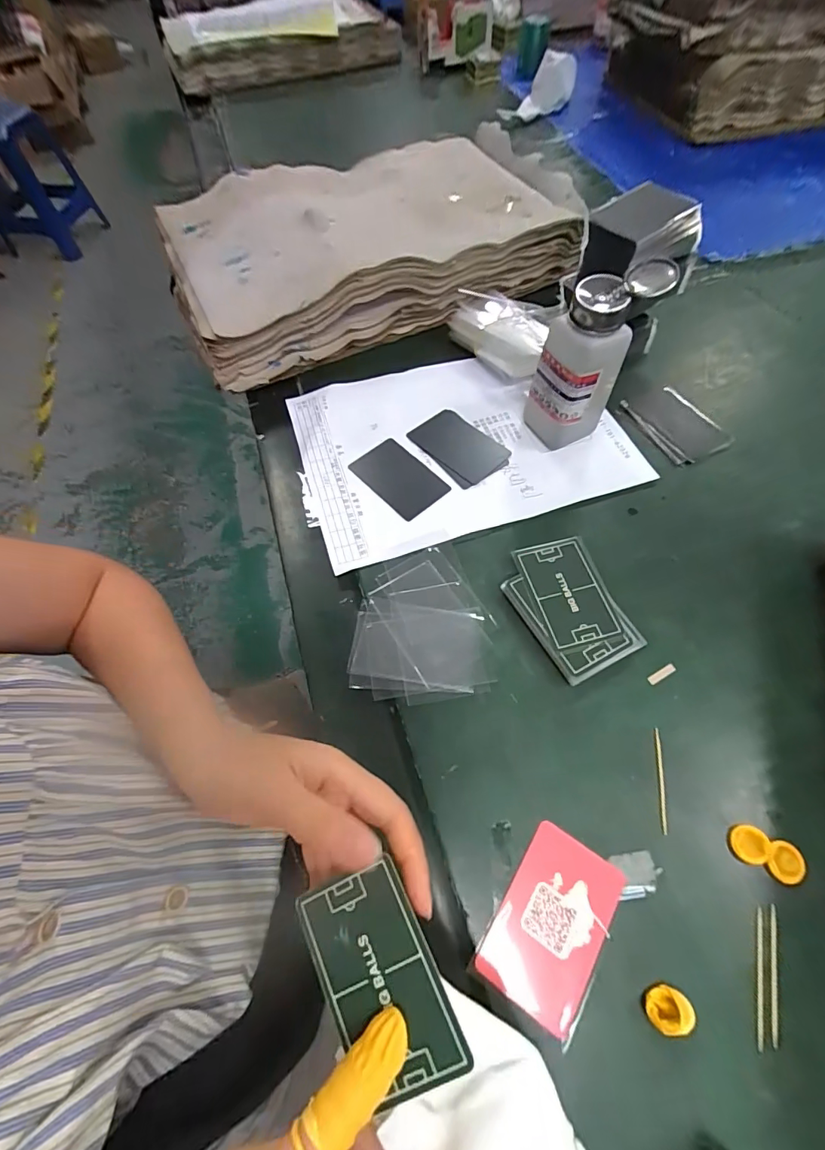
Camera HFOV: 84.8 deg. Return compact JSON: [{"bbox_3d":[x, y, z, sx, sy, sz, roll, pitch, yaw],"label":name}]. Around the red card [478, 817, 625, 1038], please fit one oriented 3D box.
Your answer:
[{"bbox_3d":[0.079,0.194,0.253,0.053,0.004,0.085,32,67,16],"label":"red card"}]

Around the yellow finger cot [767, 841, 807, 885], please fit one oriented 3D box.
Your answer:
[{"bbox_3d":[0.218,0.167,0.262,0.020,0.004,0.021,0,62,1],"label":"yellow finger cot"}]

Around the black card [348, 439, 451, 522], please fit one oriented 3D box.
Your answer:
[{"bbox_3d":[-0.012,-0.088,0.406,0.052,0.004,0.084,-39,68,-18],"label":"black card"}]

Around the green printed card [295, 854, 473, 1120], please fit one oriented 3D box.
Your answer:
[{"bbox_3d":[-0.014,0.178,0.200,0.052,0.004,0.084,-33,69,4],"label":"green printed card"}]

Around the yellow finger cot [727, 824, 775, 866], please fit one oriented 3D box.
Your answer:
[{"bbox_3d":[0.199,0.159,0.267,0.021,0.006,0.020,-4,62,-1],"label":"yellow finger cot"}]

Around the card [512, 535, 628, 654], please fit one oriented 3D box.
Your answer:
[{"bbox_3d":[0.115,0.013,0.337,0.055,0.005,0.085,-14,63,-3],"label":"card"}]

